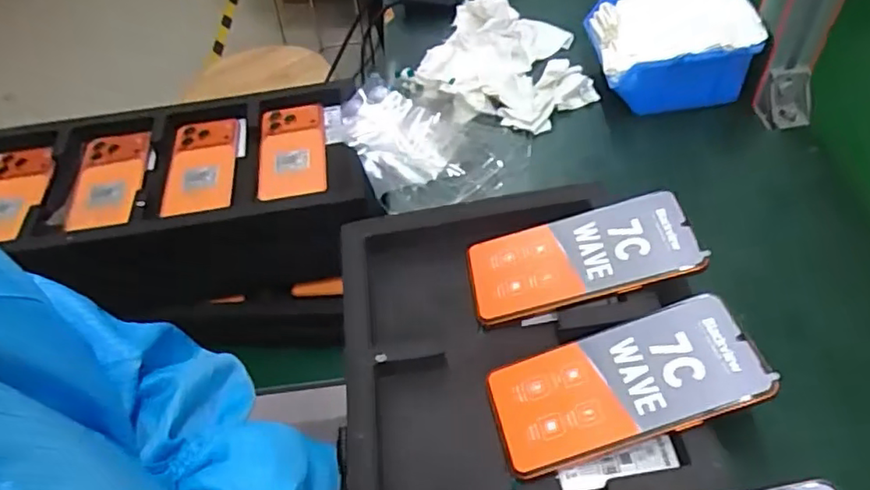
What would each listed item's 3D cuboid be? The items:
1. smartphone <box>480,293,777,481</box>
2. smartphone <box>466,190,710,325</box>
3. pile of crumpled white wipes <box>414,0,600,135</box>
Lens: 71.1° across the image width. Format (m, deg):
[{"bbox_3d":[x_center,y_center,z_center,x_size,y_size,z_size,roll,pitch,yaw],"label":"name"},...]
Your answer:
[{"bbox_3d":[0.118,0.089,0.388,0.161,0.009,0.075,-21,50,7],"label":"smartphone"},{"bbox_3d":[0.107,0.010,0.456,0.162,0.011,0.074,-16,49,10],"label":"smartphone"},{"bbox_3d":[0.078,-0.201,0.658,0.180,0.034,0.193,6,52,11],"label":"pile of crumpled white wipes"}]

